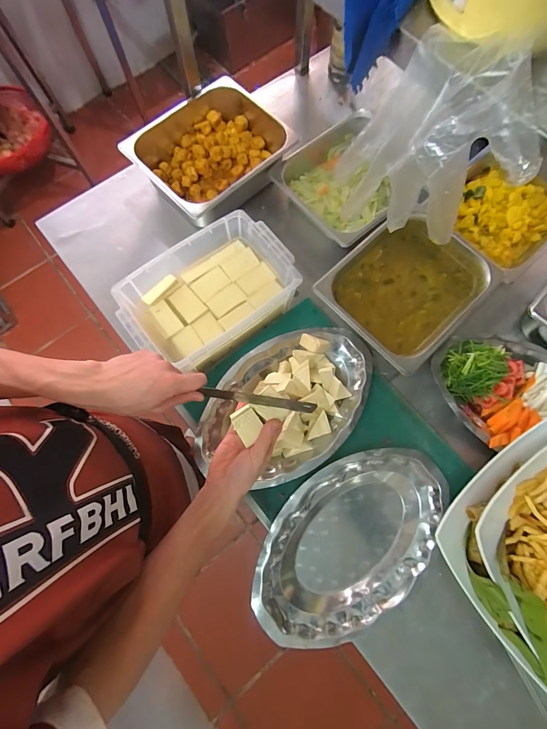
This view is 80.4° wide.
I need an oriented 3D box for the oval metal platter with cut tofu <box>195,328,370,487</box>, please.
[{"bbox_3d":[0.026,0.071,0.620,0.377,0.076,0.247,-42,79,-11],"label":"oval metal platter with cut tofu"}]

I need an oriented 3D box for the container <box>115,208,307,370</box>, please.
[{"bbox_3d":[-0.125,-0.138,0.656,0.331,0.102,0.219,-38,78,-10],"label":"container"}]

